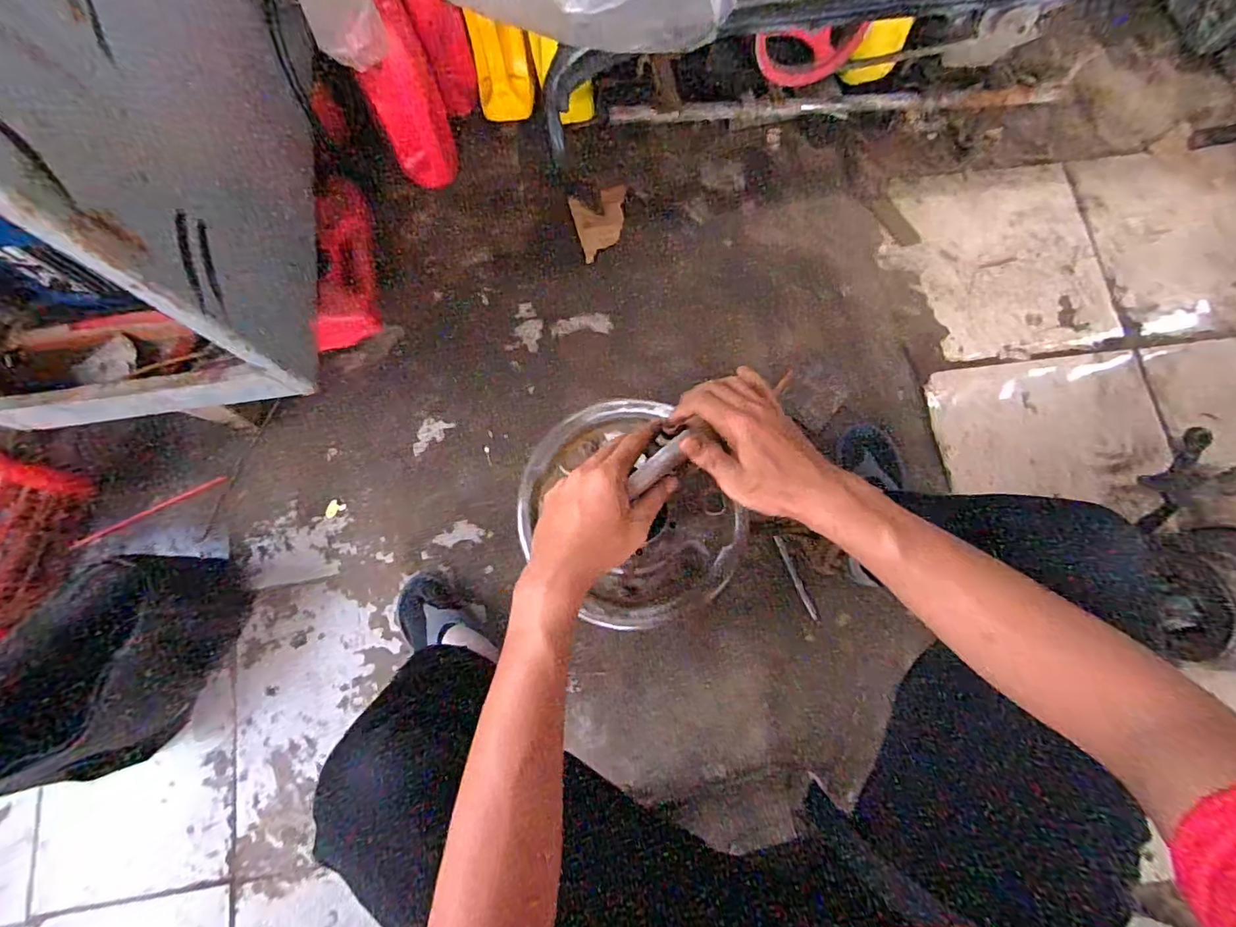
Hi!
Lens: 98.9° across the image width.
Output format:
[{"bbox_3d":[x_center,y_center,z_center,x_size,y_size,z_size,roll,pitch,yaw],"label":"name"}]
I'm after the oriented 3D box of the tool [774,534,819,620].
[{"bbox_3d":[0.282,0.181,0.839,0.012,0.013,0.137,-22,76,-6],"label":"tool"}]

